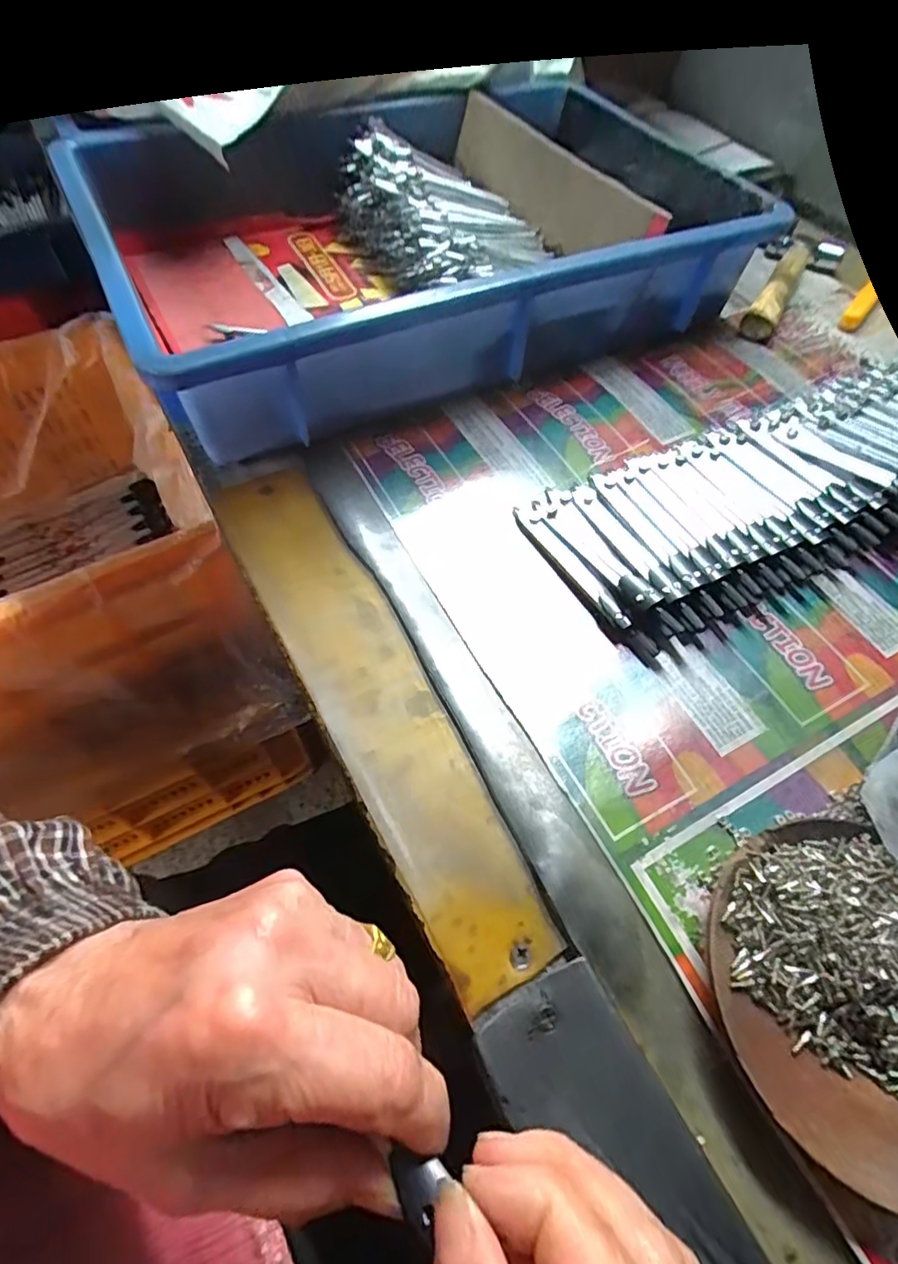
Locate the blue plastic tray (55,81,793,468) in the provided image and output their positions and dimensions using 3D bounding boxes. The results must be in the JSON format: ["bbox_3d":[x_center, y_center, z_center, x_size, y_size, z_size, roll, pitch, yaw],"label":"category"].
[{"bbox_3d":[-0.017,-0.285,0.417,0.407,0.086,0.276,-24,64,-17],"label":"blue plastic tray"}]

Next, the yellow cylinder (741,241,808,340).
[{"bbox_3d":[0.263,-0.274,0.459,0.022,0.018,0.132,28,62,15],"label":"yellow cylinder"}]

